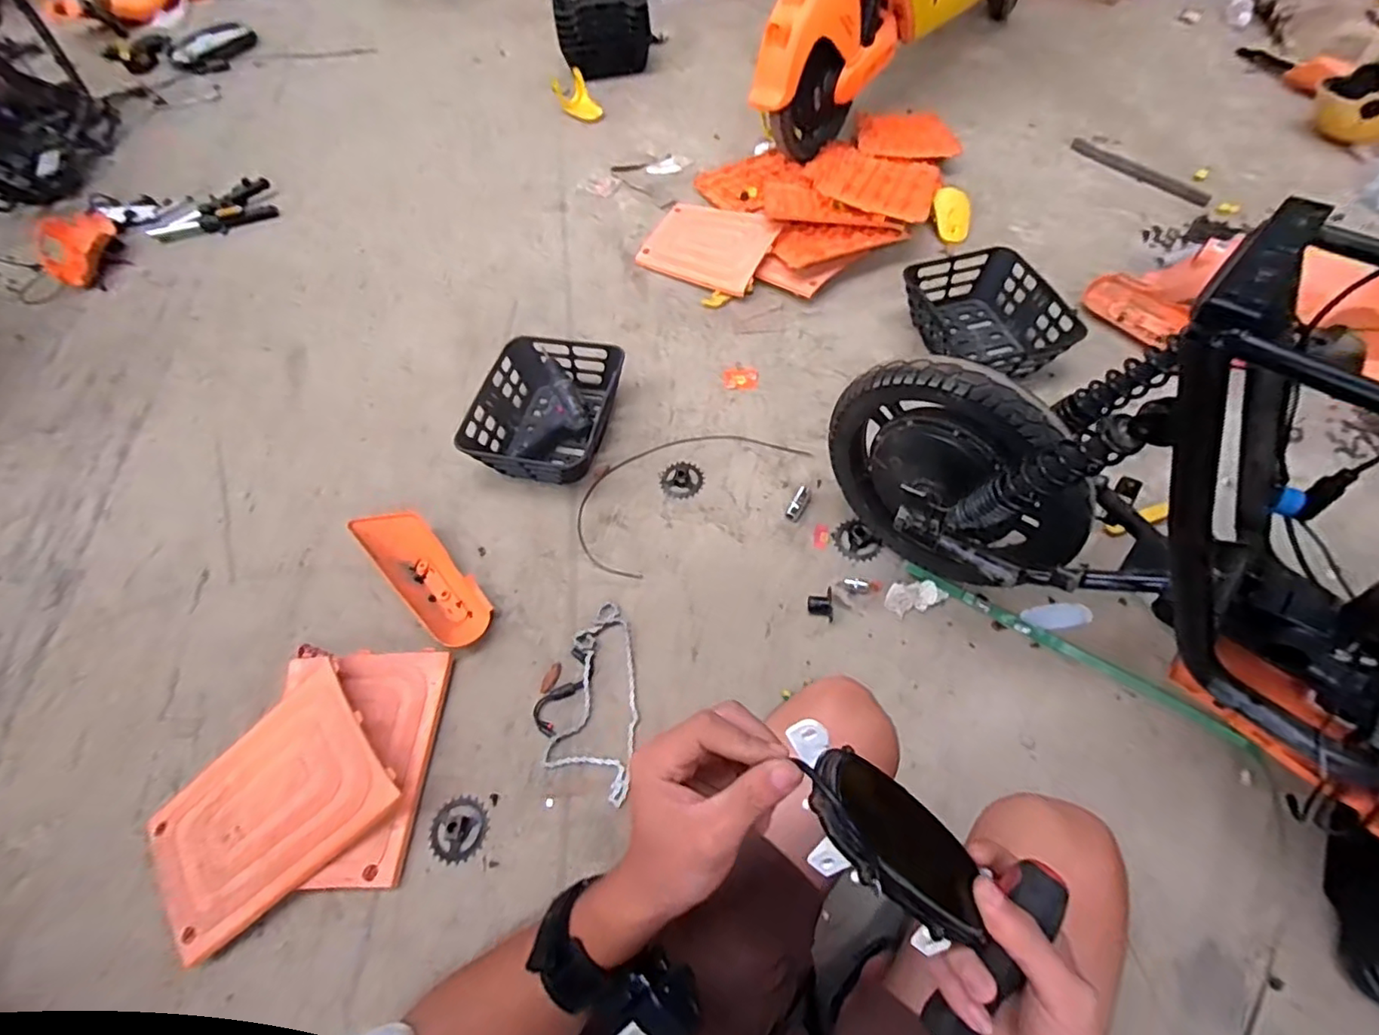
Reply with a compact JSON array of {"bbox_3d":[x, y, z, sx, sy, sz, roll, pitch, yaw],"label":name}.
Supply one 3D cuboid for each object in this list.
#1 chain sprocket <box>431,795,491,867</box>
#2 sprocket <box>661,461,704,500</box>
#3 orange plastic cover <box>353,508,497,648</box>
[{"bbox_3d":[-0.336,0.454,0.848,0.081,0.009,0.085,-2,59,3],"label":"chain sprocket"},{"bbox_3d":[-0.013,-0.073,1.149,0.084,0.006,0.086,-2,59,3],"label":"sprocket"},{"bbox_3d":[-0.478,0.103,1.048,0.114,0.063,0.317,-42,65,-19],"label":"orange plastic cover"}]

